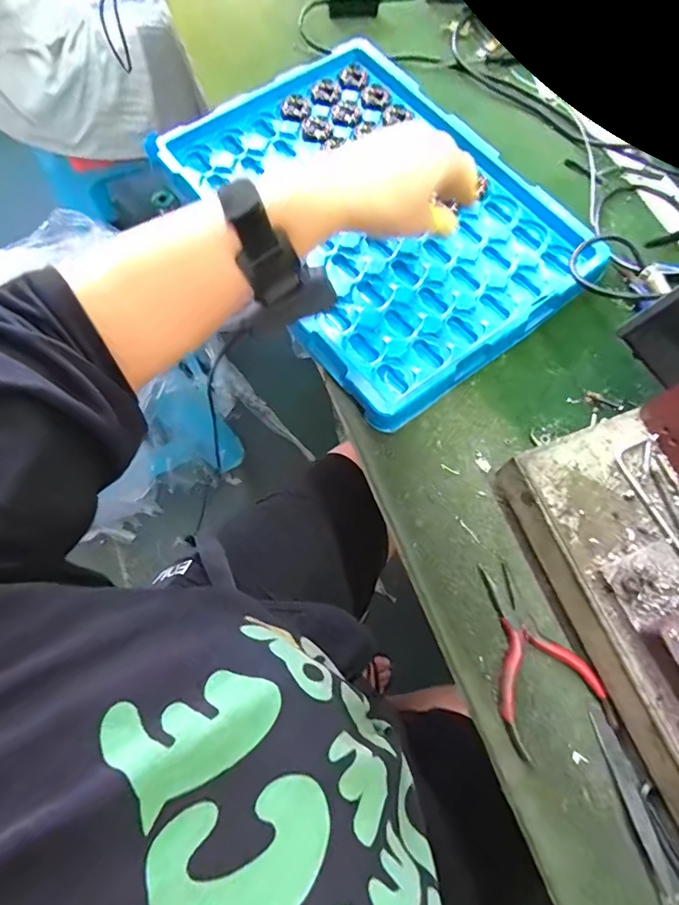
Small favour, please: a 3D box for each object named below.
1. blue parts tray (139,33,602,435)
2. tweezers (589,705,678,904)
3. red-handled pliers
[{"bbox_3d":[0.031,-0.237,0.437,0.279,0.023,0.379,-35,76,-12],"label":"blue parts tray"},{"bbox_3d":[0.199,0.246,0.282,0.028,0.008,0.160,-20,72,-7],"label":"tweezers"},{"bbox_3d":[0.133,0.136,0.318,0.069,0.011,0.119,-15,72,-7],"label":"red-handled pliers"}]

